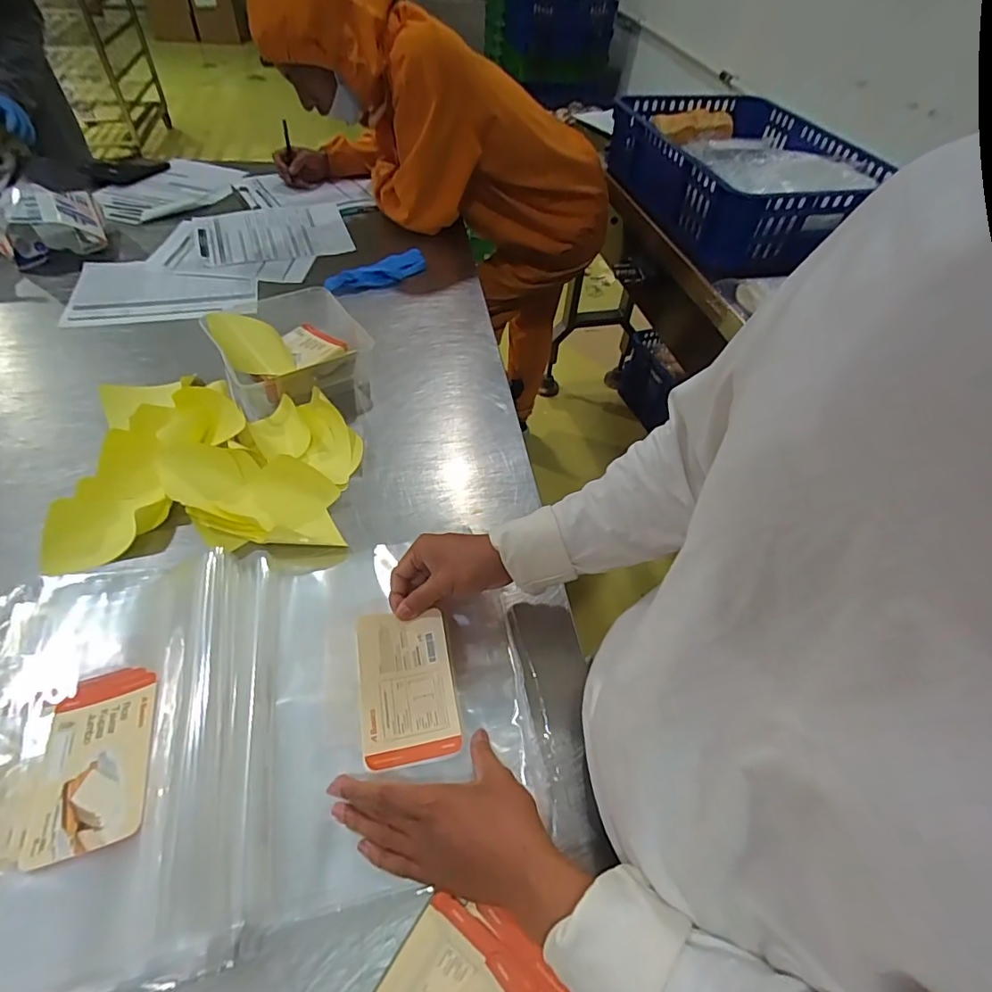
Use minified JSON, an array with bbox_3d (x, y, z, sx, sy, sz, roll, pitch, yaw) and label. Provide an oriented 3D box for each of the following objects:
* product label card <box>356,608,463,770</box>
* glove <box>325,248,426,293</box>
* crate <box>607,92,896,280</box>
[{"bbox_3d":[-0.080,0.169,0.470,0.081,0.007,0.126,-5,65,-13],"label":"product label card"},{"bbox_3d":[-0.218,-0.417,0.977,0.199,0.032,0.058,-31,58,-27],"label":"glove"},{"bbox_3d":[0.519,-0.689,1.116,0.413,0.142,0.552,-6,50,-9],"label":"crate"}]

